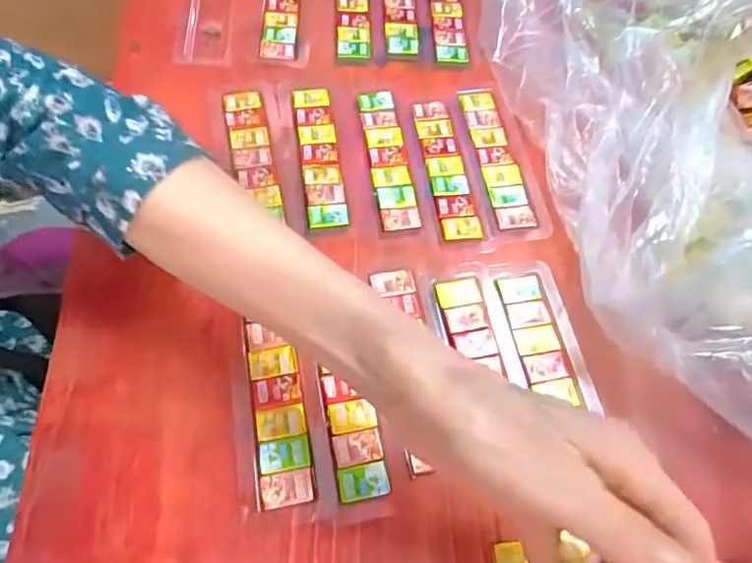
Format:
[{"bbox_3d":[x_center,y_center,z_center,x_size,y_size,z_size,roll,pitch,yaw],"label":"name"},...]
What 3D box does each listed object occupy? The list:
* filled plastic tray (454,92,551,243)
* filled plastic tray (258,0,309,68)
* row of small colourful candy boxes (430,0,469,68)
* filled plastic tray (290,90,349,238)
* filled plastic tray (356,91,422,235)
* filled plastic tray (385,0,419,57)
[{"bbox_3d":[0.086,-0.084,0.387,0.039,0.010,0.131,-6,63,-8],"label":"filled plastic tray"},{"bbox_3d":[-0.074,-0.219,0.438,0.035,0.010,0.121,-1,63,-6],"label":"filled plastic tray"},{"bbox_3d":[0.058,-0.220,0.451,0.027,0.007,0.119,2,62,-4],"label":"row of small colourful candy boxes"},{"bbox_3d":[-0.039,-0.086,0.377,0.027,0.004,0.123,-6,63,-8],"label":"filled plastic tray"},{"bbox_3d":[0.009,-0.086,0.380,0.028,0.004,0.122,-6,63,-8],"label":"filled plastic tray"},{"bbox_3d":[0.020,-0.228,0.449,0.026,0.007,0.113,0,63,-5],"label":"filled plastic tray"}]

